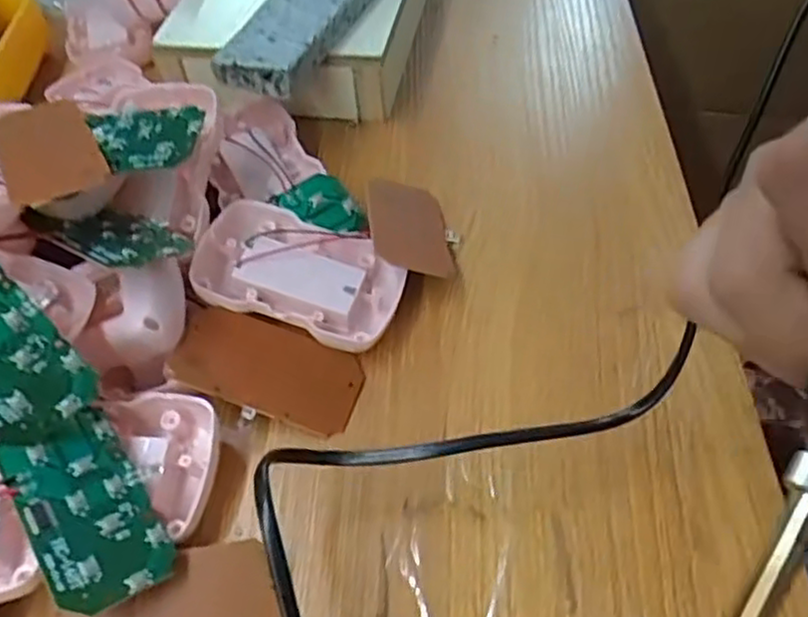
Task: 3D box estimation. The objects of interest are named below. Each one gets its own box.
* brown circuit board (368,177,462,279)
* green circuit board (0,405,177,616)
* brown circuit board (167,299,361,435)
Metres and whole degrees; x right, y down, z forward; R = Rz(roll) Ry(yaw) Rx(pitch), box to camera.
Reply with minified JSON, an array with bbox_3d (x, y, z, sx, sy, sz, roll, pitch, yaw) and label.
[{"bbox_3d":[0.005,-0.039,0.339,0.046,0.004,0.069,15,38,-21],"label":"brown circuit board"},{"bbox_3d":[-0.106,0.067,0.240,0.036,0.004,0.068,-22,61,-33],"label":"green circuit board"},{"bbox_3d":[-0.057,0.024,0.294,0.077,0.004,0.038,20,56,0],"label":"brown circuit board"}]

